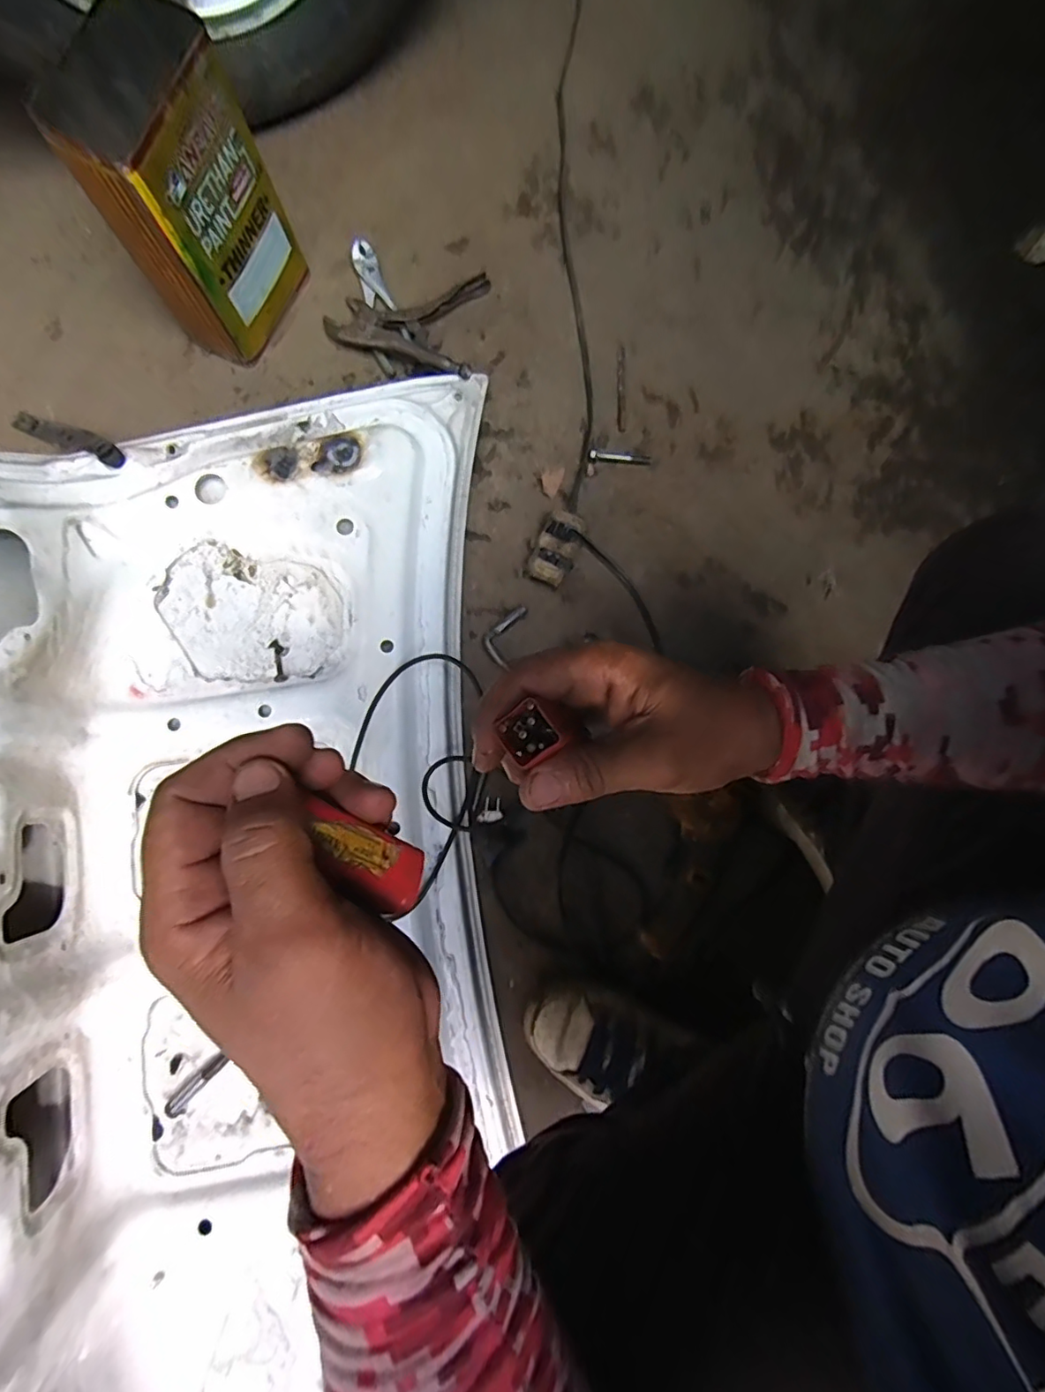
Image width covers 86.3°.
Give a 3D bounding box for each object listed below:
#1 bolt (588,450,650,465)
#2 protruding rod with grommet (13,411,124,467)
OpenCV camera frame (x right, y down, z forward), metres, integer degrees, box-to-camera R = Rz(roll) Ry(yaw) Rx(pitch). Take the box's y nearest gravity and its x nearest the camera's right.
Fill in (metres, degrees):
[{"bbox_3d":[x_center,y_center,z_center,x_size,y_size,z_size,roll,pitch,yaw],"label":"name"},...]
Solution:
[{"bbox_3d":[0.120,-0.296,0.688,0.077,0.016,0.015,3,79,-1],"label":"bolt"},{"bbox_3d":[-0.546,-0.311,0.670,0.207,0.025,0.030,24,78,24],"label":"protruding rod with grommet"}]

